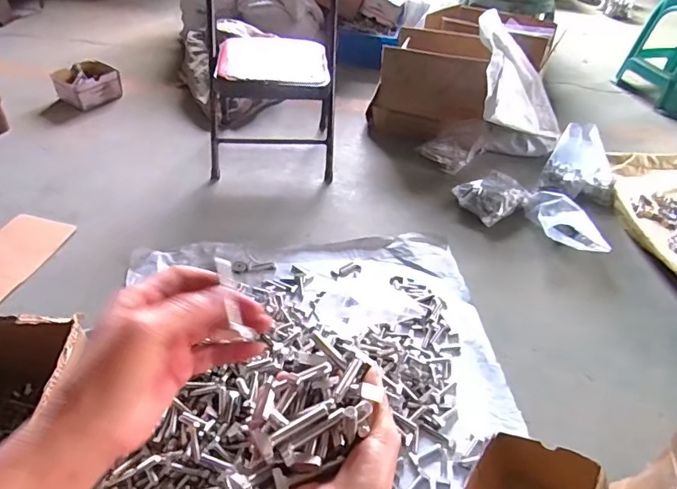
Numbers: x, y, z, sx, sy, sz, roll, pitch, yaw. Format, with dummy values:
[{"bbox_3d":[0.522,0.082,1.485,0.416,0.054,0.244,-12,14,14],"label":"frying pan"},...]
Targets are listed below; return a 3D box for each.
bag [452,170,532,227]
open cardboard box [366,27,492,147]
[{"bbox_3d":[0.396,-0.123,1.230,0.165,0.064,0.134,-23,47,-27],"label":"bag"},{"bbox_3d":[0.302,-0.489,1.467,0.352,0.290,0.283,23,45,22],"label":"open cardboard box"}]

